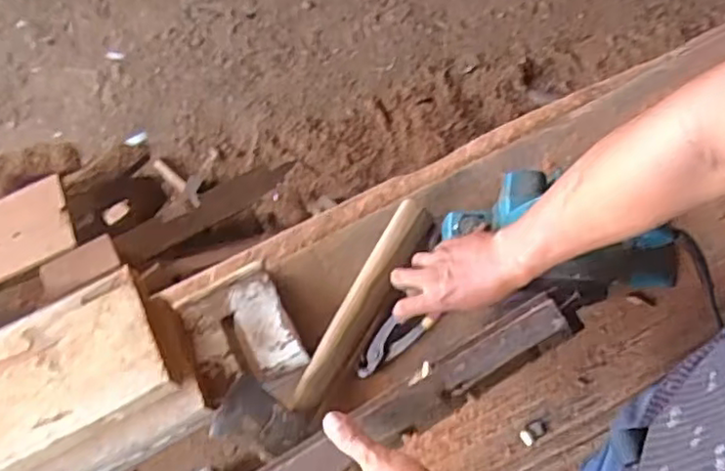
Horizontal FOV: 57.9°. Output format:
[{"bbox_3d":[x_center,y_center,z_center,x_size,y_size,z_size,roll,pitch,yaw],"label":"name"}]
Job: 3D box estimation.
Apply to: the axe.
[{"bbox_3d":[-0.032,0.099,0.773,0.094,0.033,0.350,30,71,13],"label":"axe"}]

